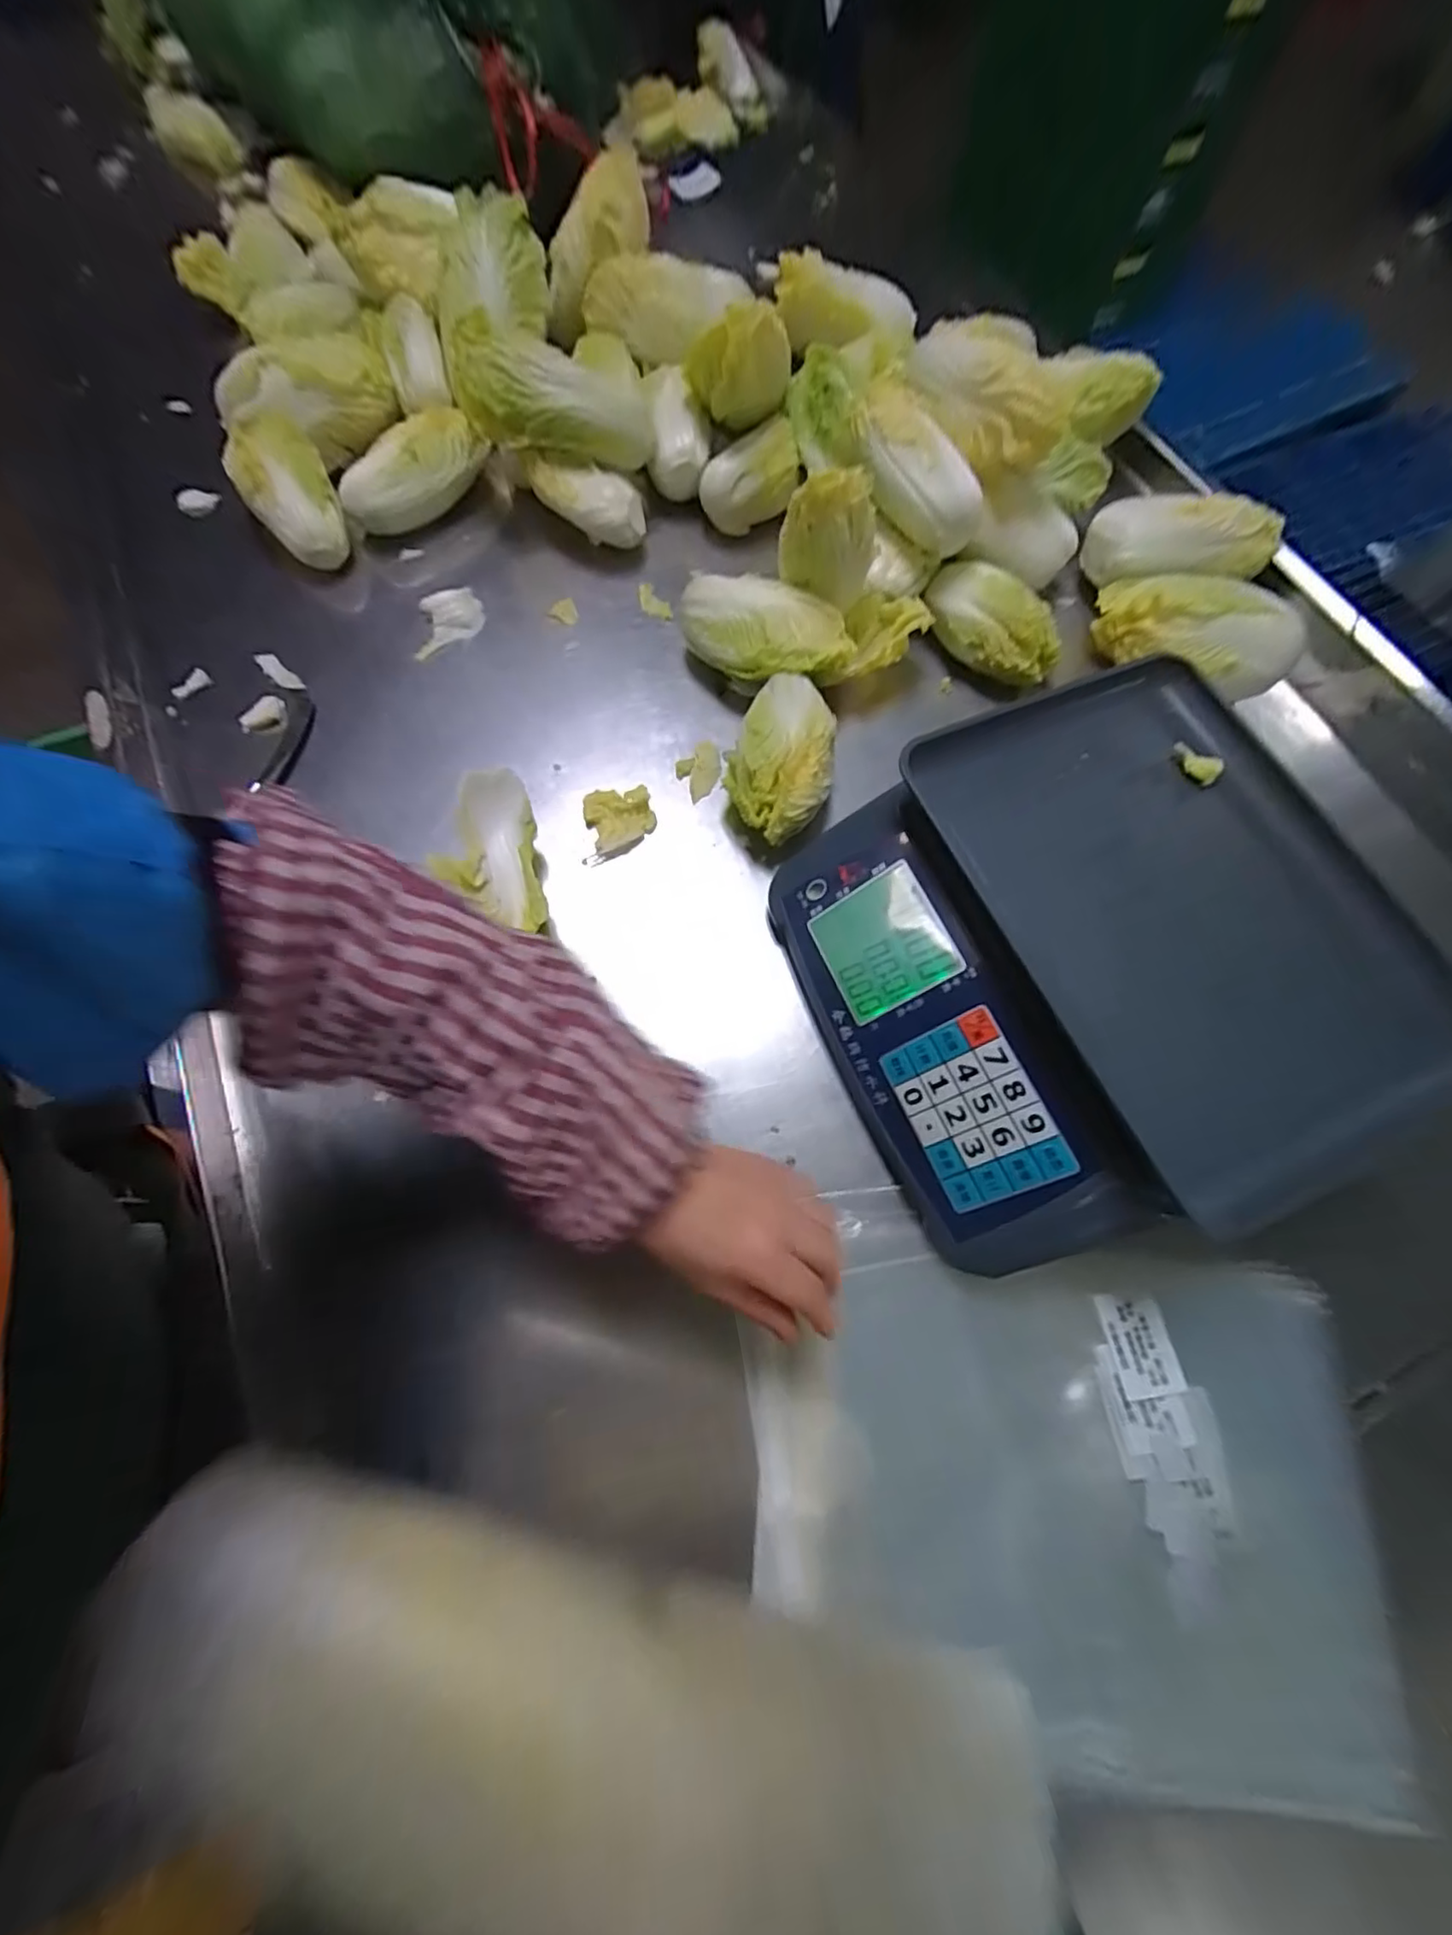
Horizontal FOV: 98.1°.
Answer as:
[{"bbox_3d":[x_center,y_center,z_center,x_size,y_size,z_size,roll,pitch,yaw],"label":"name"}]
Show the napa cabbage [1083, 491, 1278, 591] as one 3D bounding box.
[{"bbox_3d":[0.450,-0.419,0.623,0.174,0.062,0.094,2,71,-2],"label":"napa cabbage"}]

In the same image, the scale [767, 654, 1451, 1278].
[{"bbox_3d":[0.248,-0.010,0.442,0.348,0.133,0.322,-21,73,-9],"label":"scale"}]

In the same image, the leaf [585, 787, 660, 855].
[{"bbox_3d":[-0.092,-0.129,0.550,0.057,0.032,0.052,-15,72,-8],"label":"leaf"}]

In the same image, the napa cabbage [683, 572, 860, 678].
[{"bbox_3d":[0.031,-0.300,0.581,0.160,0.073,0.077,28,72,7],"label":"napa cabbage"}]

